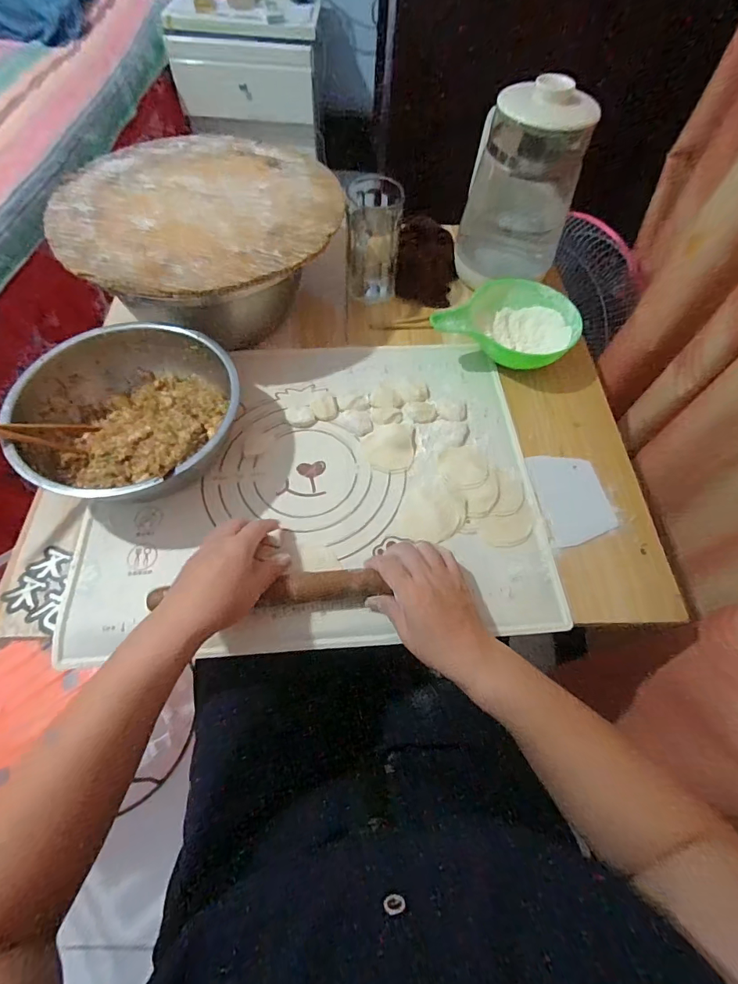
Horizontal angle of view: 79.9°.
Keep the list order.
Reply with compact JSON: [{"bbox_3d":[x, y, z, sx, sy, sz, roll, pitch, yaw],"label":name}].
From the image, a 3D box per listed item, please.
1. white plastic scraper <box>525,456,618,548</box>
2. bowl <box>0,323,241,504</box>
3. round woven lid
[{"bbox_3d":[0.238,0.007,0.514,0.081,0.008,0.114,-4,62,-1],"label":"white plastic scraper"},{"bbox_3d":[-0.258,-0.082,0.488,0.224,0.078,0.220,1,61,-3],"label":"bowl"},{"bbox_3d":[-0.211,-0.367,0.558,0.339,0.016,0.339,1,61,-3],"label":"round woven lid"}]

